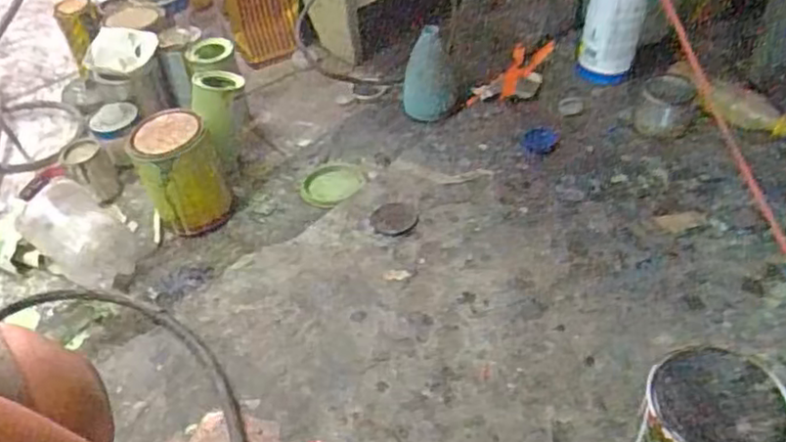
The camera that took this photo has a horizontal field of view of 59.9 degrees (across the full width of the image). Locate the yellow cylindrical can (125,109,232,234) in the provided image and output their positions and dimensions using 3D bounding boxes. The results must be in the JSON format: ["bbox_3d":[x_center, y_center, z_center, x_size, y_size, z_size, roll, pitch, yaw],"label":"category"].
[{"bbox_3d":[-0.288,-0.068,0.927,0.102,0.137,0.116,-22,46,-16],"label":"yellow cylindrical can"}]

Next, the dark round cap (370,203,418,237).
[{"bbox_3d":[0.002,-0.001,0.862,0.060,0.008,0.053,-10,44,-4],"label":"dark round cap"}]

